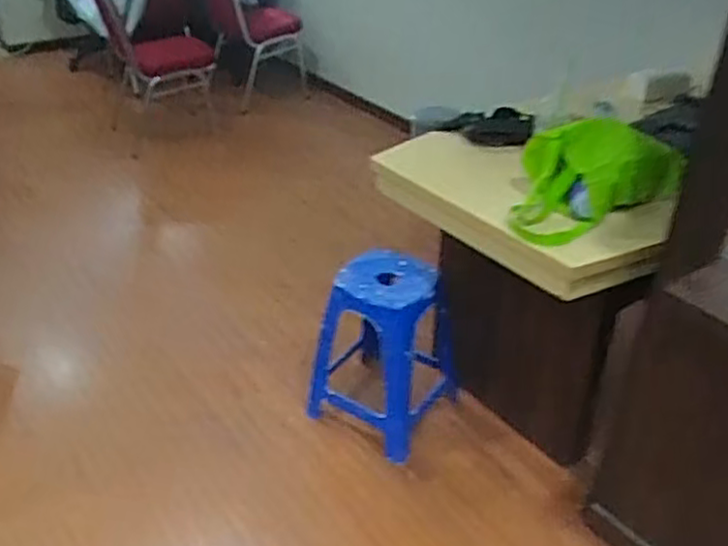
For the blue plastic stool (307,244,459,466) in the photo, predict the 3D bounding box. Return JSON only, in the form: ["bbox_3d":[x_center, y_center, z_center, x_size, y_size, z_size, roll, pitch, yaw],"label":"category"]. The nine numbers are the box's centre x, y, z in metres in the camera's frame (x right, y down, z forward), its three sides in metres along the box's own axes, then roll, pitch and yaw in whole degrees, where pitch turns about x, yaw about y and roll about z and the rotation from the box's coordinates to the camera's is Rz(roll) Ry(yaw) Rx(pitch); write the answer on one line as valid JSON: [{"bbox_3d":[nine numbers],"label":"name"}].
[{"bbox_3d":[0.057,0.190,1.974,0.372,0.472,0.332,18,36,23],"label":"blue plastic stool"}]

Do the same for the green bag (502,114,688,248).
[{"bbox_3d":[0.483,-0.222,1.564,0.404,0.207,0.216,-15,35,-23],"label":"green bag"}]

